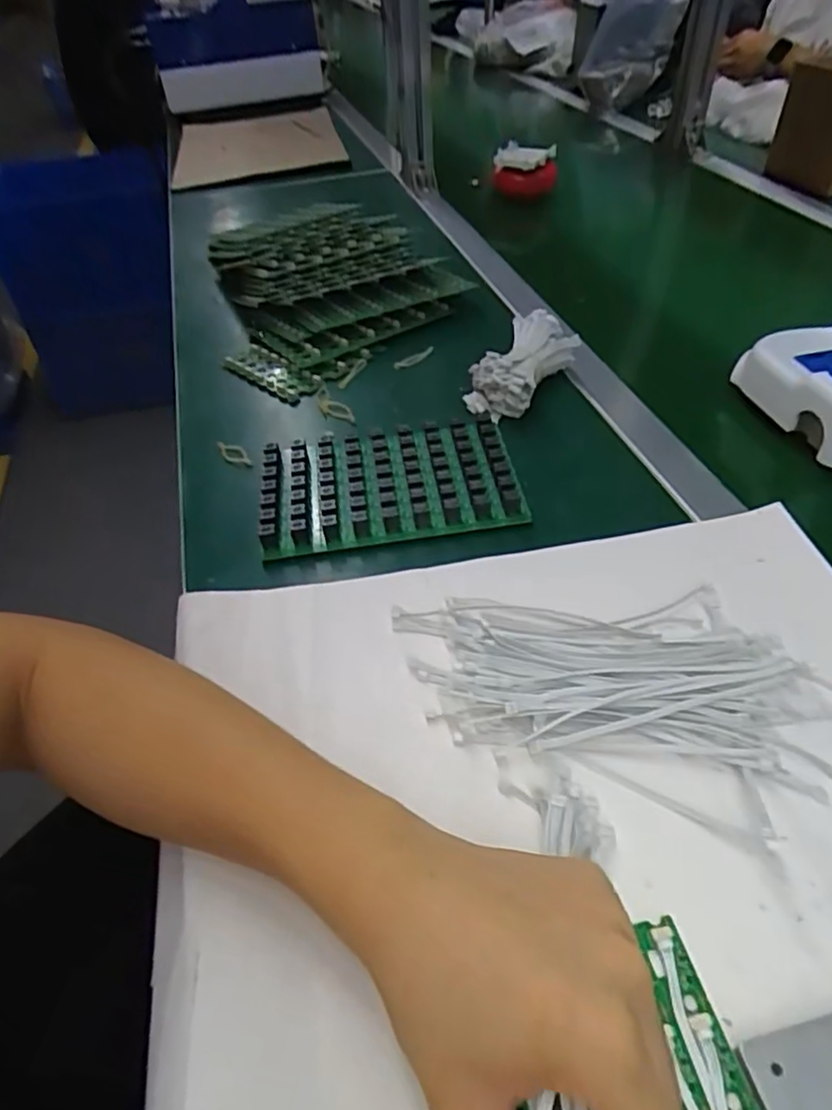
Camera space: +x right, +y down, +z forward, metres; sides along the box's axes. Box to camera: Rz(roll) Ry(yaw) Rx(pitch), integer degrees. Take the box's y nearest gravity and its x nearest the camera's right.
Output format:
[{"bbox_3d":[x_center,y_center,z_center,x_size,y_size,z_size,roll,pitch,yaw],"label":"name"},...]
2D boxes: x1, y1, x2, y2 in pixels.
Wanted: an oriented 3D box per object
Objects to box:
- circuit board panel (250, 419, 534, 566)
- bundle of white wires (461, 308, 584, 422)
[{"bbox_3d":[-0.022,-0.057,0.482,0.180,0.021,0.114,-8,45,-5],"label":"circuit board panel"},{"bbox_3d":[0.090,-0.164,0.554,0.058,0.046,0.103,25,52,25],"label":"bundle of white wires"}]

